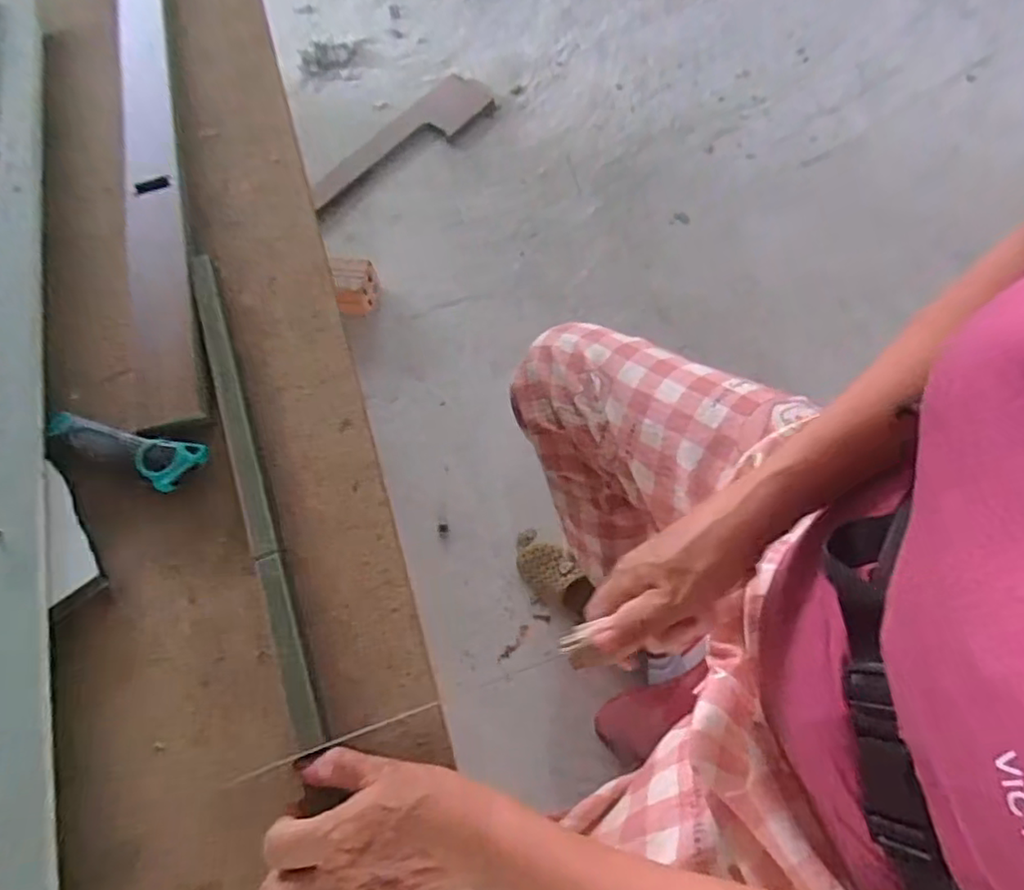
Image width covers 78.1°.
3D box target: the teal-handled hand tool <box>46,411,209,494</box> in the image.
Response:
[{"bbox_3d":[-0.289,0.001,0.457,0.135,0.014,0.037,14,64,7],"label":"teal-handled hand tool"}]

